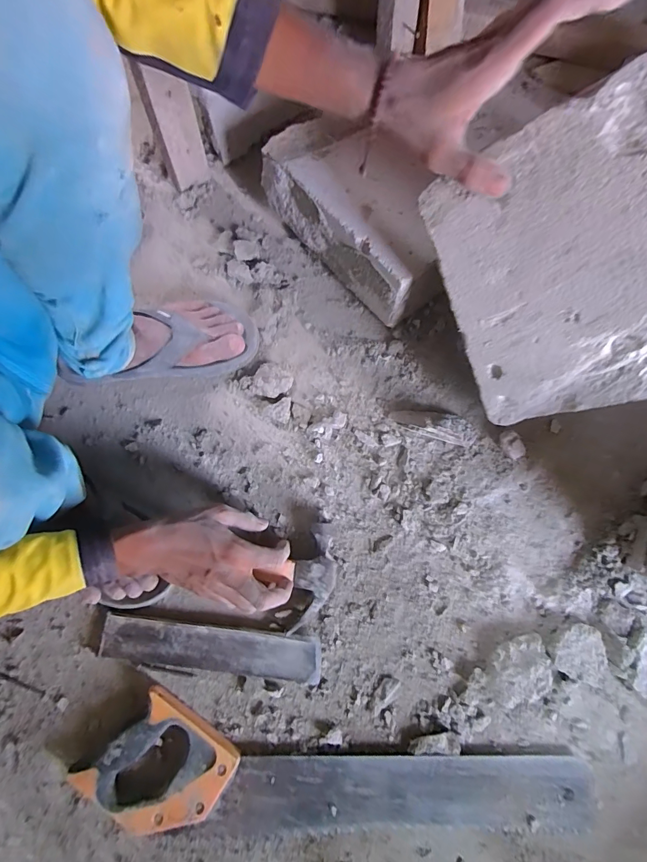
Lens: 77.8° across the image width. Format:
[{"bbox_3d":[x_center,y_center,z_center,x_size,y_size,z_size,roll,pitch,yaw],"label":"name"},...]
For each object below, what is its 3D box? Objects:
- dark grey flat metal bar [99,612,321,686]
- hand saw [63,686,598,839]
[{"bbox_3d":[-0.130,0.250,0.458,0.249,0.013,0.048,6,73,3],"label":"dark grey flat metal bar"},{"bbox_3d":[0.016,0.357,0.415,0.510,0.025,0.116,2,73,2],"label":"hand saw"}]

